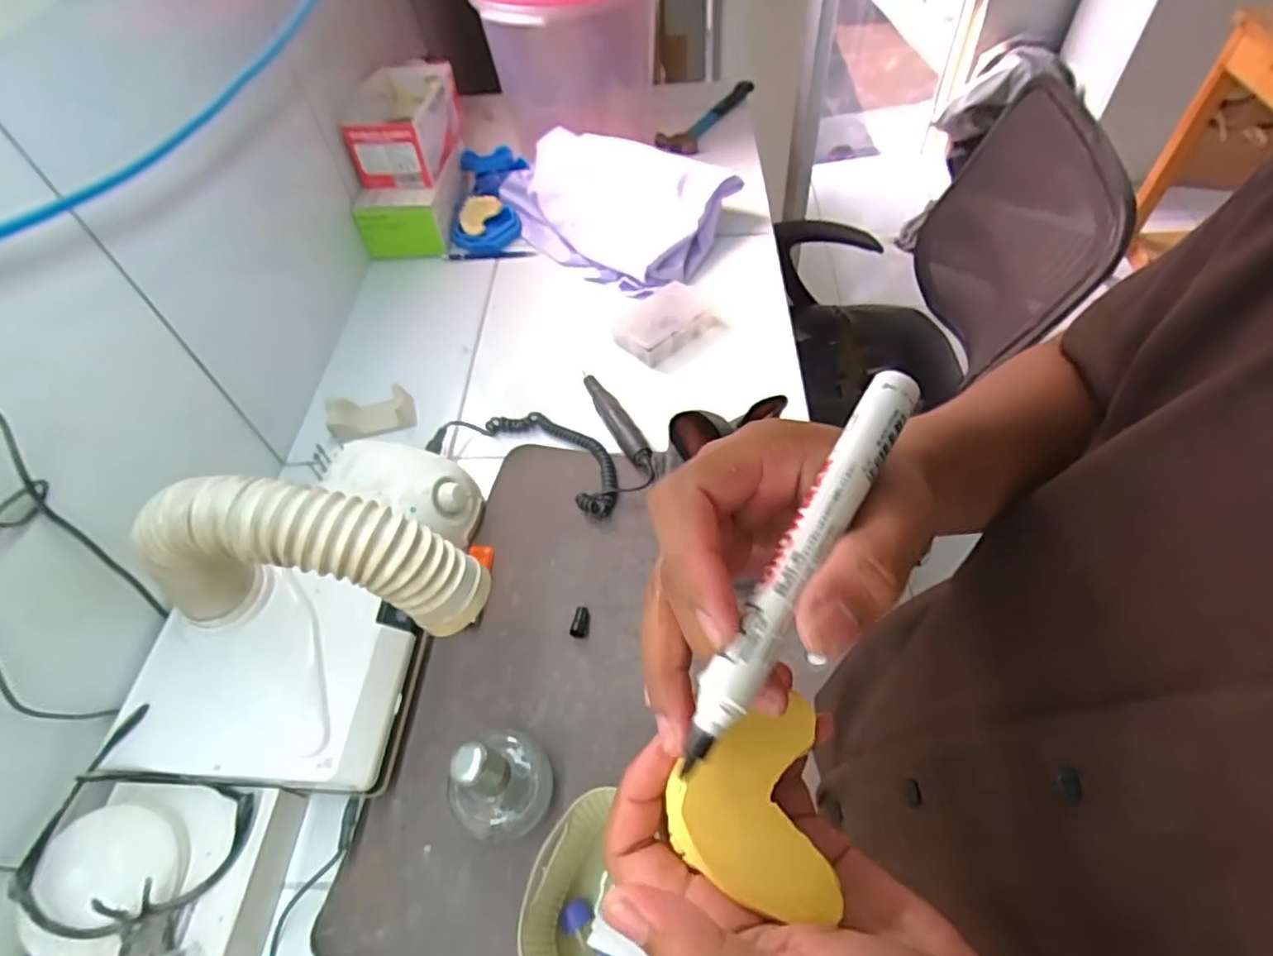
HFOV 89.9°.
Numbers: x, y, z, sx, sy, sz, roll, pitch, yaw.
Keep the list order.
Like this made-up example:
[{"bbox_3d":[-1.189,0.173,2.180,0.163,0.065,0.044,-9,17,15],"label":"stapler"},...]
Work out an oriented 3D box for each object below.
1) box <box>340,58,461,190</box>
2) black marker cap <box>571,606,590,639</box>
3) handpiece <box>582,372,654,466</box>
[{"bbox_3d":[-0.338,-0.533,0.950,0.120,0.086,0.224,-2,54,3],"label":"box"},{"bbox_3d":[-0.050,0.131,0.582,0.014,0.010,0.031,6,55,10],"label":"black marker cap"},{"bbox_3d":[-0.025,-0.071,0.713,0.022,0.026,0.158,-24,55,-12],"label":"handpiece"}]

